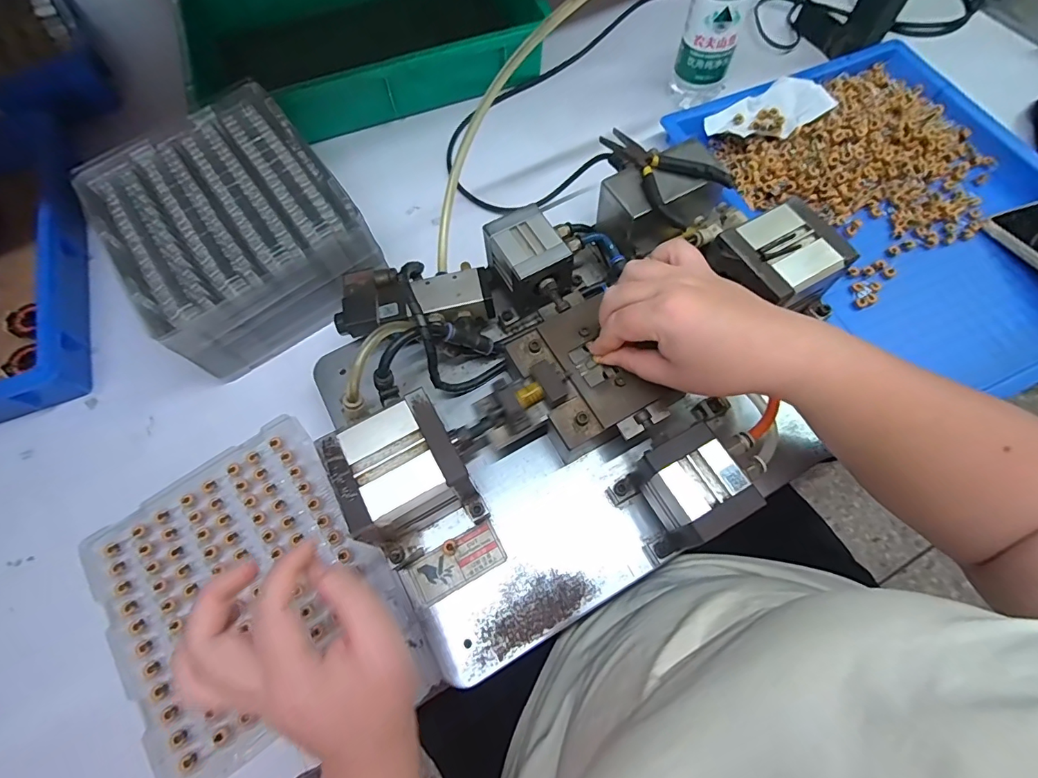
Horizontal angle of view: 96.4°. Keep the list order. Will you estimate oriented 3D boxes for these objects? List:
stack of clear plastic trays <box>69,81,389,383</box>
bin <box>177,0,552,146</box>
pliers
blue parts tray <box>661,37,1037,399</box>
[{"bbox_3d":[-0.284,-0.161,0.472,0.207,0.077,0.257,-35,74,-10],"label":"stack of clear plastic trays"},{"bbox_3d":[-0.207,-0.474,0.612,0.425,0.079,0.300,-23,72,-7],"label":"bin"},{"bbox_3d":[0.119,-0.194,0.412,0.069,0.018,0.123,-39,73,-14],"label":"pliers"},{"bbox_3d":[0.426,-0.209,0.509,0.345,0.045,0.451,-31,71,-11],"label":"blue parts tray"}]

